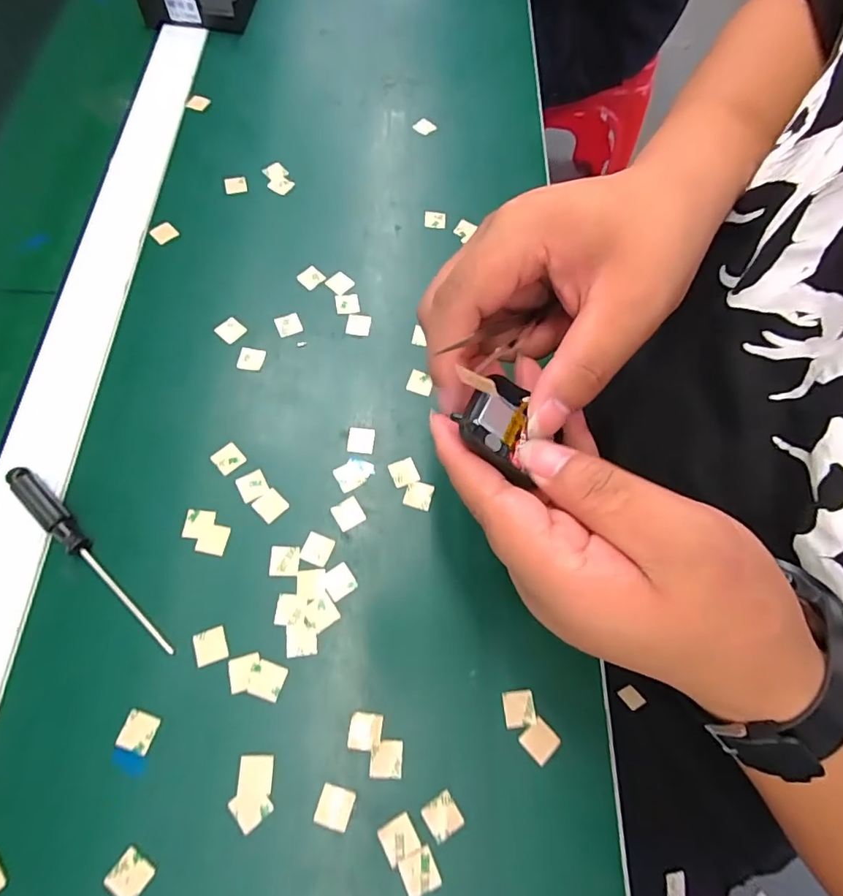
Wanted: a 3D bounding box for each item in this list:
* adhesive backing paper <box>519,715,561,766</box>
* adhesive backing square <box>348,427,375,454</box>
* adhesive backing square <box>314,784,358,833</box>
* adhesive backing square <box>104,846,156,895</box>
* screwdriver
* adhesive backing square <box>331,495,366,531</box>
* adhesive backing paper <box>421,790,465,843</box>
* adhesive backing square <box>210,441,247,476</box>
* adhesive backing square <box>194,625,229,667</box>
[{"bbox_3d":[0.059,0.145,0.250,0.016,0.004,0.016,-39,73,-22],"label":"adhesive backing paper"},{"bbox_3d":[-0.037,-0.005,0.308,0.016,0.004,0.017,4,68,-1],"label":"adhesive backing square"},{"bbox_3d":[-0.040,0.167,0.234,0.016,0.004,0.016,14,64,8],"label":"adhesive backing square"},{"bbox_3d":[-0.127,0.186,0.220,0.016,0.004,0.015,30,60,12],"label":"adhesive backing square"},{"bbox_3d":[-0.174,0.058,0.263,0.129,0.016,0.014,42,71,14],"label":"screwdriver"},{"bbox_3d":[-0.042,0.038,0.289,0.016,0.004,0.016,-30,71,-12],"label":"adhesive backing square"},{"bbox_3d":[0.010,0.171,0.234,0.016,0.004,0.016,-32,72,-15],"label":"adhesive backing paper"},{"bbox_3d":[-0.114,0.006,0.298,0.016,0.004,0.016,-41,75,-18],"label":"adhesive backing square"},{"bbox_3d":[-0.108,0.101,0.257,0.016,0.004,0.016,-17,66,-12],"label":"adhesive backing square"}]

